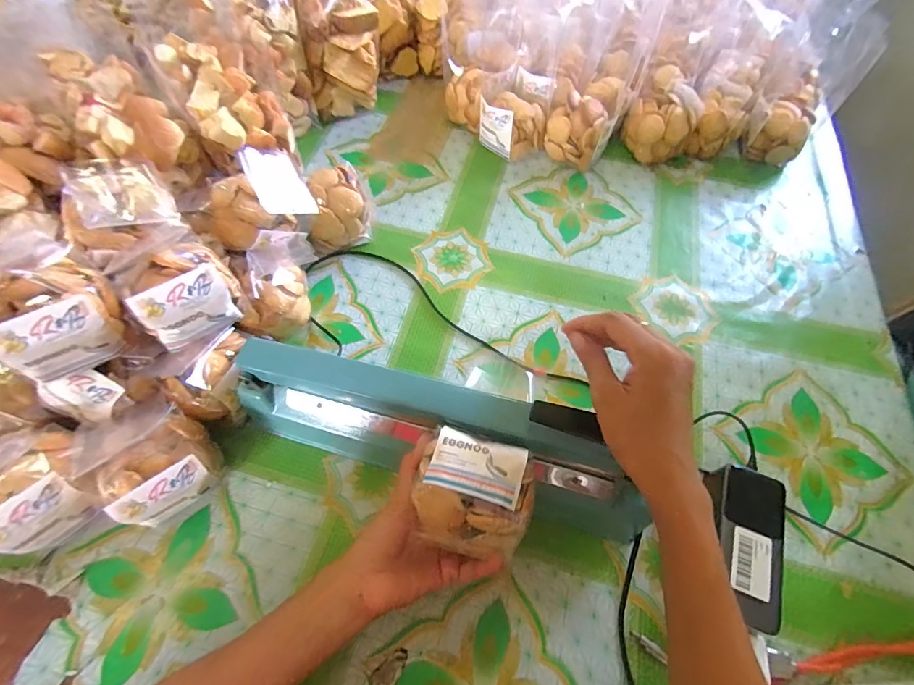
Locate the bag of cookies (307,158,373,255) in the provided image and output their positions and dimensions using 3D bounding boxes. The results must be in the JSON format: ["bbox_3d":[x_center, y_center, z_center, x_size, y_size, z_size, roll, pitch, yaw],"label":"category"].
[{"bbox_3d":[-0.150,-0.170,0.560,0.077,0.080,0.086,-7,62,-6],"label":"bag of cookies"}]

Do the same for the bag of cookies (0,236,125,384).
[{"bbox_3d":[-0.333,-0.025,0.358,0.083,0.103,0.075,-34,67,-19],"label":"bag of cookies"}]

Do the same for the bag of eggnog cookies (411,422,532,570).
[{"bbox_3d":[0.017,0.111,0.317,0.087,0.043,0.075,15,62,6],"label":"bag of eggnog cookies"}]

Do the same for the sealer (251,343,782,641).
[{"bbox_3d":[0.041,0.108,0.404,0.495,0.109,0.116,18,62,4],"label":"sealer"}]

